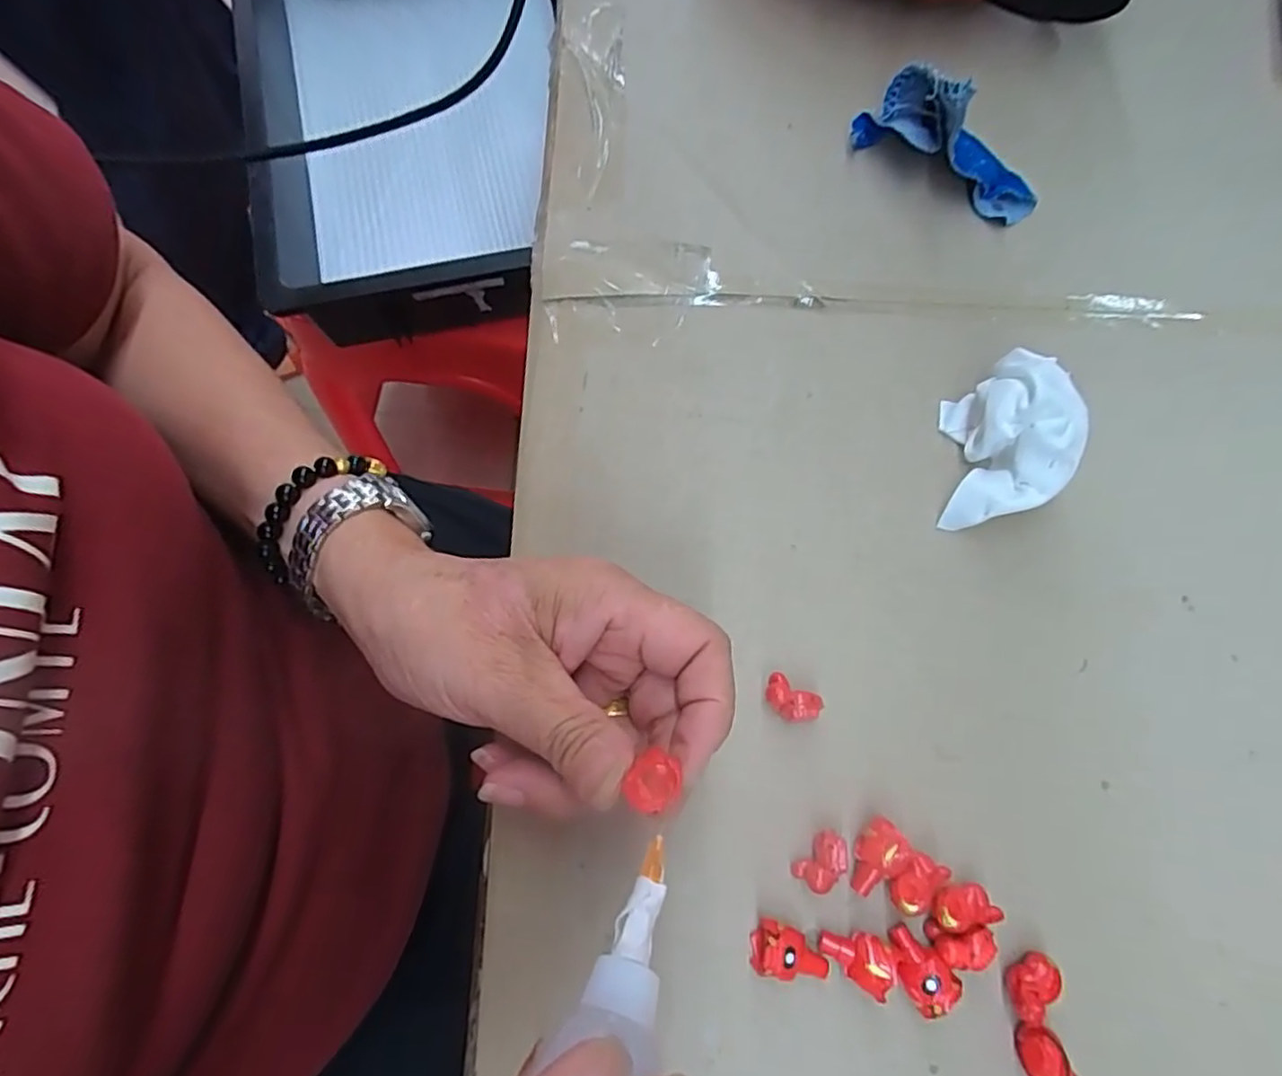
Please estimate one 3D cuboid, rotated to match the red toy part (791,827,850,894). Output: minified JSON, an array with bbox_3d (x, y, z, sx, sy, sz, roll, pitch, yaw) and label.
[{"bbox_3d":[0.064,0.113,0.231,0.012,0.012,0.020,36,77,9],"label":"red toy part"}]

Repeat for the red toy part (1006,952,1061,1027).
[{"bbox_3d":[0.131,0.150,0.221,0.020,0.012,0.014,-40,78,-11],"label":"red toy part"}]

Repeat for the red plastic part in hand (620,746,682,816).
[{"bbox_3d":[0.004,0.070,0.186,0.014,0.007,0.017,22,75,6],"label":"red plastic part in hand"}]

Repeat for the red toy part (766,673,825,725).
[{"bbox_3d":[0.055,0.061,0.245,0.021,0.012,0.013,32,76,8],"label":"red toy part"}]

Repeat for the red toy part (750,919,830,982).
[{"bbox_3d":[0.052,0.140,0.222,0.026,0.011,0.016,8,74,2],"label":"red toy part"}]

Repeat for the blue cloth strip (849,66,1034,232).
[{"bbox_3d":[0.151,-0.185,0.305,0.091,0.046,0.028,34,76,-5],"label":"blue cloth strip"}]

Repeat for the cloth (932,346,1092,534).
[{"bbox_3d":[0.147,-0.039,0.259,0.043,0.037,0.068,6,74,1],"label":"cloth"}]

